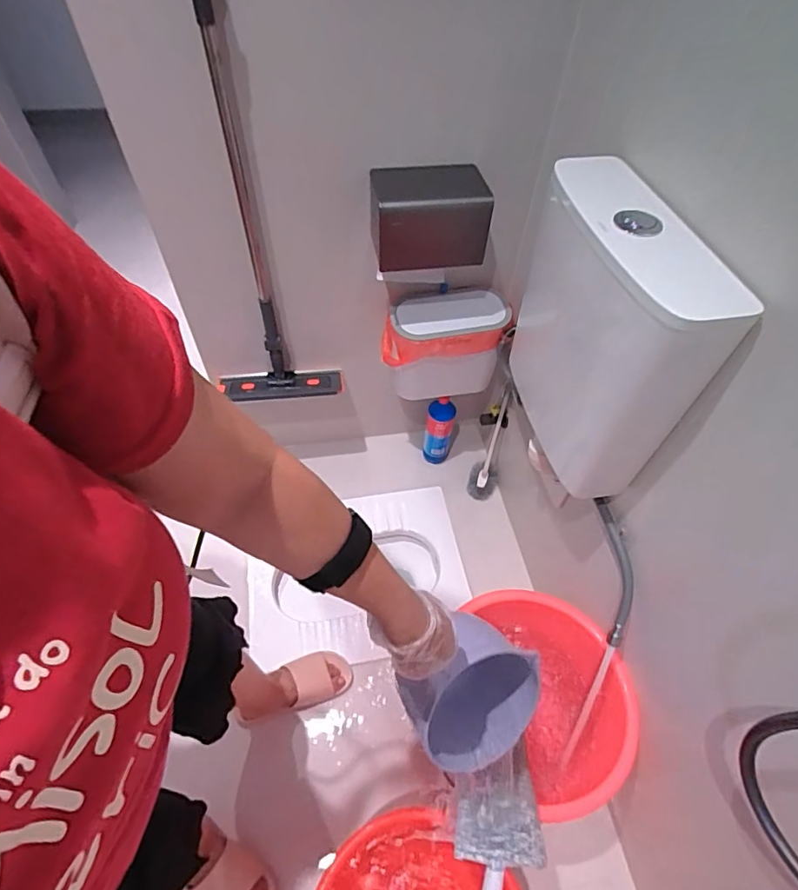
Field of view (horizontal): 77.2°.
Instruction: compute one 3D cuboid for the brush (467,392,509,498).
[{"bbox_3d":[0.260,-0.001,1.363,0.078,0.341,0.070,20,34,13],"label":"brush"}]

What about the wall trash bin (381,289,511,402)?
[{"bbox_3d":[0.098,-0.215,1.183,0.266,0.242,0.139,-7,53,-6],"label":"wall trash bin"}]

